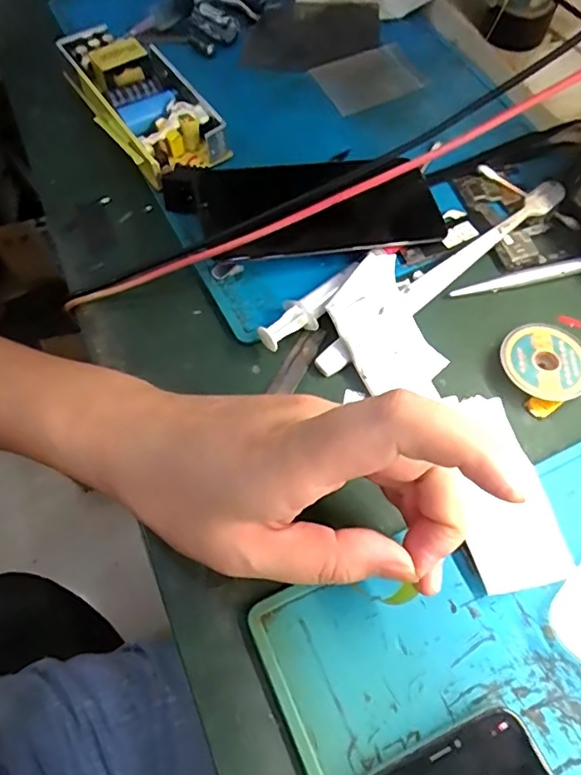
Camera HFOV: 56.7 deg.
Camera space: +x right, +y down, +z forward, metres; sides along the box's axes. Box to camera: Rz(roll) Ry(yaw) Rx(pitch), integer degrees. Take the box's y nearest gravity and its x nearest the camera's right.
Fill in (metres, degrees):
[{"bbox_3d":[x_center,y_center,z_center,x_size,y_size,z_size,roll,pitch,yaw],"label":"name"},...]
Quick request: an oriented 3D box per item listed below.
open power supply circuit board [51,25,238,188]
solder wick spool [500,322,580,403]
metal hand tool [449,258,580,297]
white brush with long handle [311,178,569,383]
[{"bbox_3d":[-0.096,-0.182,0.343,0.059,0.034,0.126,-34,68,-14],"label":"open power supply circuit board"},{"bbox_3d":[0.133,-0.013,0.281,0.044,0.010,0.039,38,71,17],"label":"solder wick spool"},{"bbox_3d":[0.136,-0.064,0.308,0.093,0.005,0.008,-12,65,-4],"label":"metal hand tool"},{"bbox_3d":[0.087,-0.064,0.300,0.180,0.013,0.014,-36,69,-15],"label":"white brush with long handle"}]

